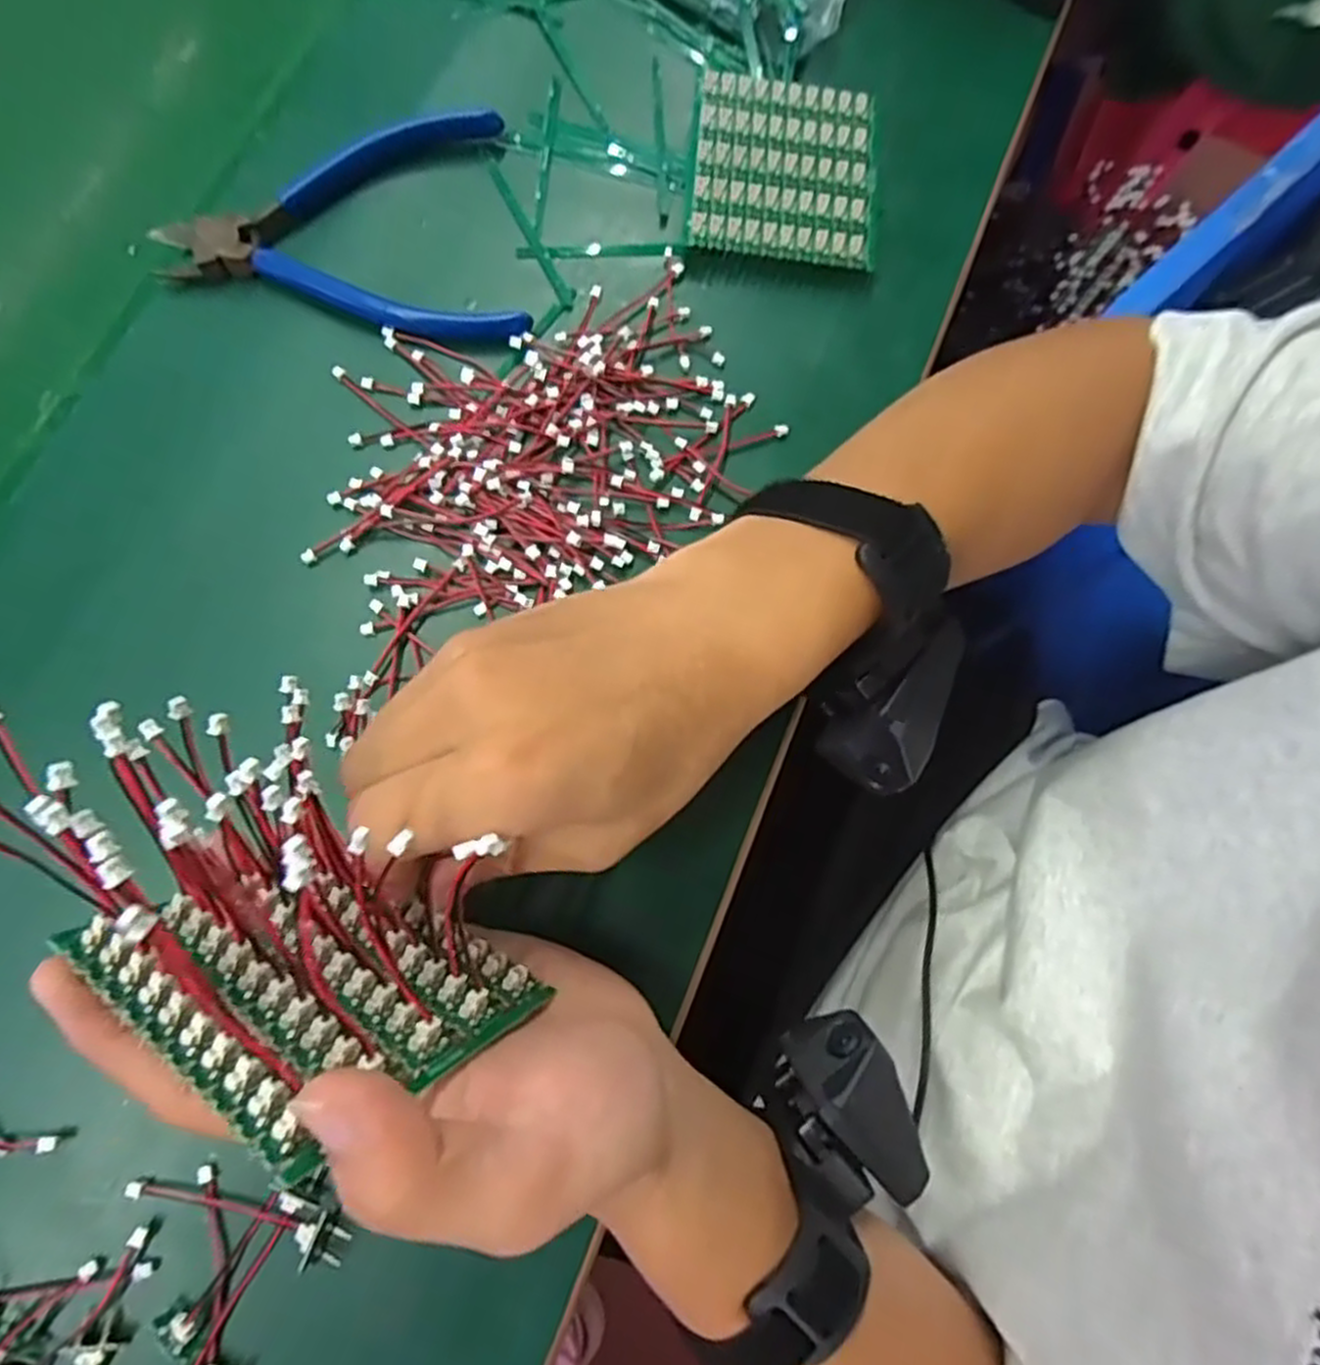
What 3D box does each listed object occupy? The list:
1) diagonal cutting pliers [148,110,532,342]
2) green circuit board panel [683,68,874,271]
[{"bbox_3d":[-0.128,-0.179,0.318,0.137,0.017,0.102,-11,77,-6],"label":"diagonal cutting pliers"},{"bbox_3d":[0.053,-0.221,0.337,0.078,0.015,0.082,5,76,-2],"label":"green circuit board panel"}]

